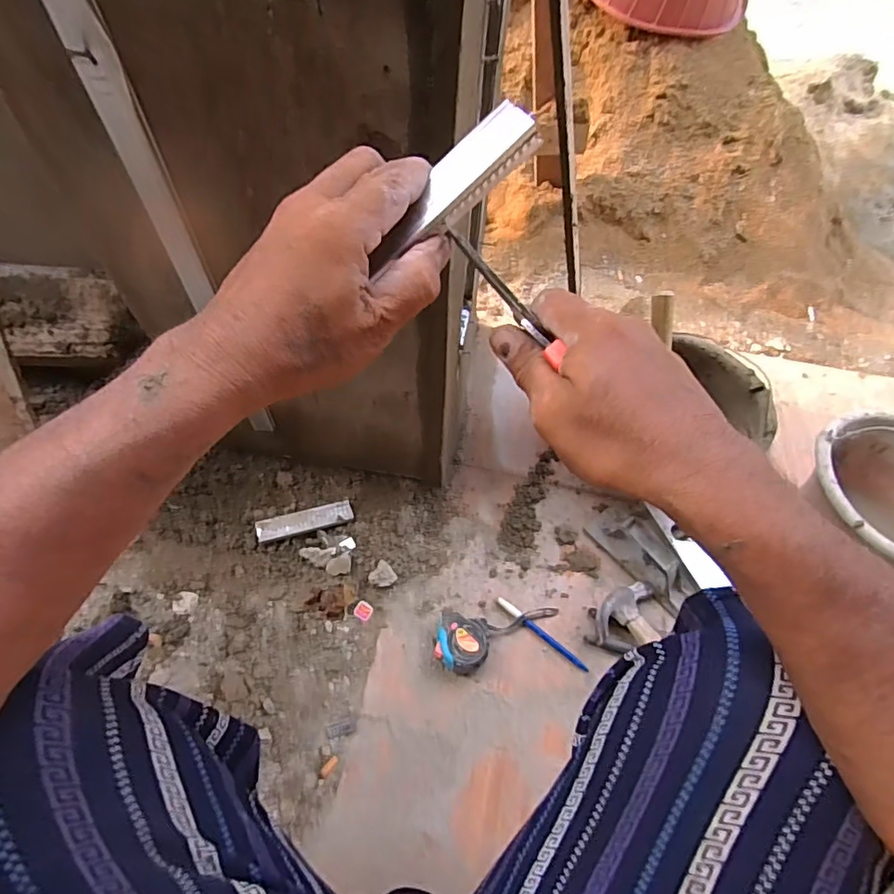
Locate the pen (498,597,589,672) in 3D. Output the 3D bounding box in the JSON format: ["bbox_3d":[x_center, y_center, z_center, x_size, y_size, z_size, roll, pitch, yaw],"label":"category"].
[{"bbox_3d":[0.133,0.260,0.758,0.148,0.006,0.011,35,63,18],"label":"pen"}]

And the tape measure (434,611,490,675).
[{"bbox_3d":[0.020,0.266,0.728,0.067,0.038,0.071,8,58,2],"label":"tape measure"}]

